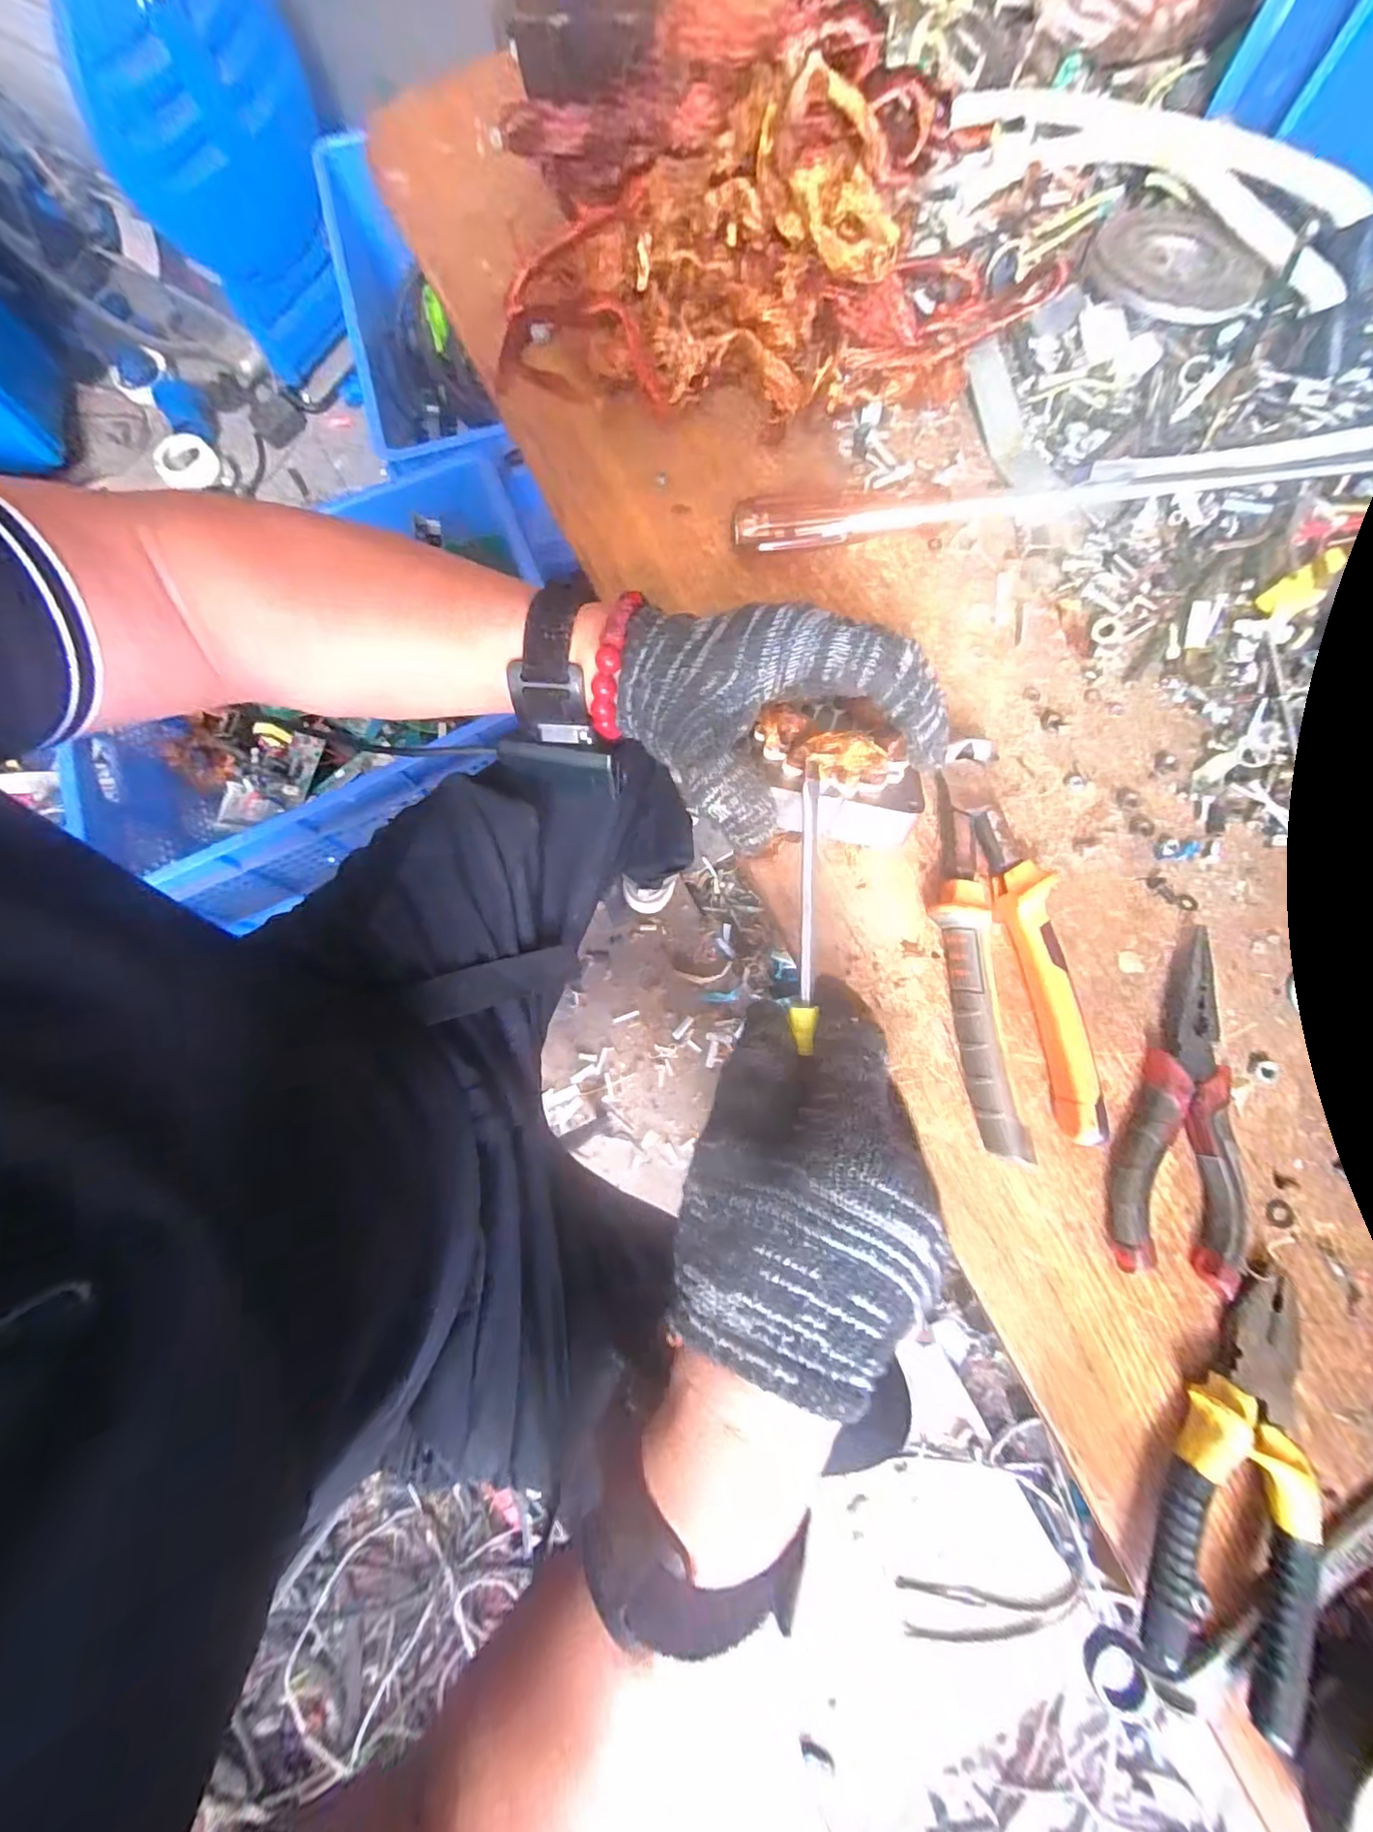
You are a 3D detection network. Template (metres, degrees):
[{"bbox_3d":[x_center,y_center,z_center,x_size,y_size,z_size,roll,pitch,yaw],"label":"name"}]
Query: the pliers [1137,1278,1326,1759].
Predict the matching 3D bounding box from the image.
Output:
[{"bbox_3d":[0.229,0.229,0.242,0.056,0.023,0.153,27,81,6],"label":"pliers"}]

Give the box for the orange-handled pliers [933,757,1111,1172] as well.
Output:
[{"bbox_3d":[0.148,0.016,0.283,0.052,0.023,0.181,-9,80,0],"label":"orange-handled pliers"}]

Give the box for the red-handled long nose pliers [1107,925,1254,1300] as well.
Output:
[{"bbox_3d":[0.231,0.086,0.271,0.057,0.014,0.149,13,80,3],"label":"red-handled long nose pliers"}]

